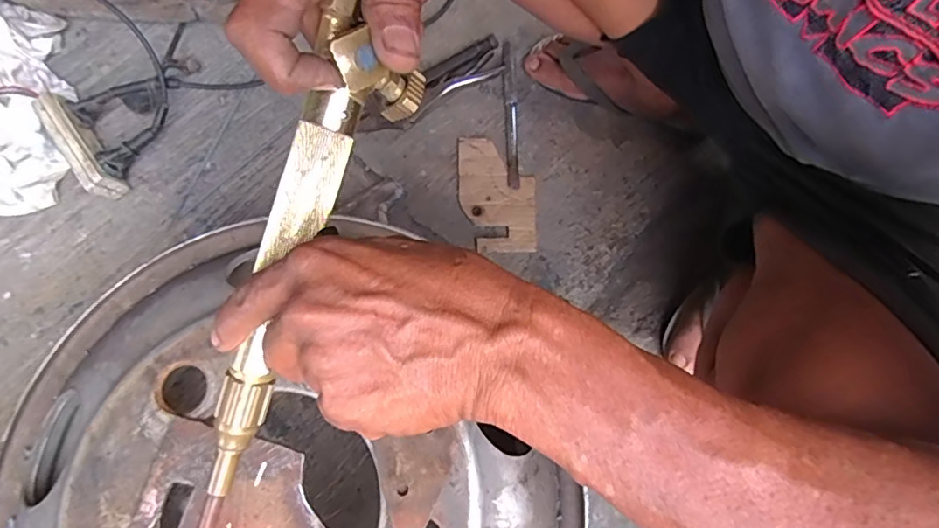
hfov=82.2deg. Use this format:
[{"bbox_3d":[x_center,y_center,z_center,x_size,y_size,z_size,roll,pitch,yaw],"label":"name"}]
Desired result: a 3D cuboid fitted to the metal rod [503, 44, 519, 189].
[{"bbox_3d":[0.051,-0.189,0.671,0.015,0.011,0.201,-1,75,-2],"label":"metal rod"}]

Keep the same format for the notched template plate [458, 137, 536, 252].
[{"bbox_3d":[0.033,-0.085,0.646,0.090,0.008,0.145,0,75,-2],"label":"notched template plate"}]

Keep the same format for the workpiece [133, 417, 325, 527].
[{"bbox_3d":[-0.144,0.163,0.349,0.147,0.009,0.088,20,76,6],"label":"workpiece"}]

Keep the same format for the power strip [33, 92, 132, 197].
[{"bbox_3d":[-0.444,-0.134,0.614,0.035,0.052,0.130,-38,79,-11],"label":"power strip"}]

